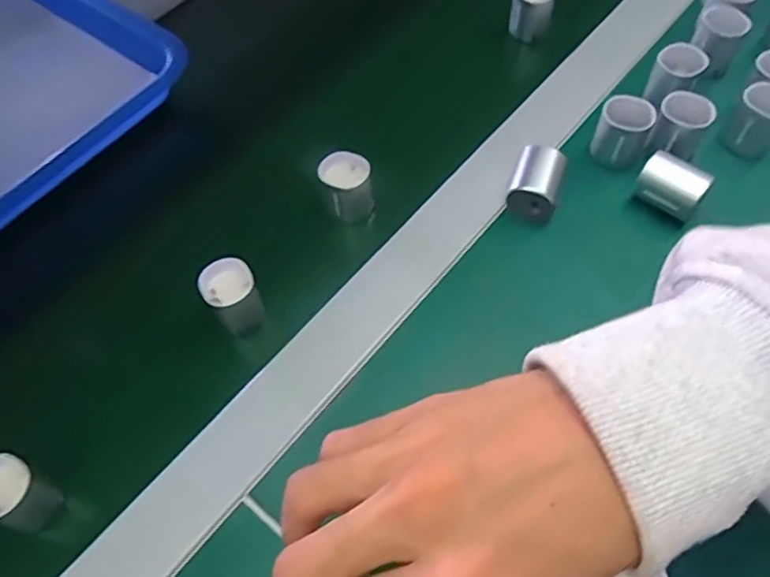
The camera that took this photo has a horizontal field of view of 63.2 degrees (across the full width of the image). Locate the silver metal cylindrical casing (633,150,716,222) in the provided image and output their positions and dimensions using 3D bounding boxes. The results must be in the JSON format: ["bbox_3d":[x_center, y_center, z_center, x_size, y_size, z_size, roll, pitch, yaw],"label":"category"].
[{"bbox_3d":[0.171,-0.061,0.375,0.037,0.025,0.023,35,67,21],"label":"silver metal cylindrical casing"}]

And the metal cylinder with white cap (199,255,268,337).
[{"bbox_3d":[-0.087,0.005,0.362,0.028,0.047,0.024,-33,64,-15],"label":"metal cylinder with white cap"}]

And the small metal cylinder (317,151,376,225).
[{"bbox_3d":[-0.024,-0.064,0.398,0.031,0.034,0.030,-1,60,2],"label":"small metal cylinder"}]

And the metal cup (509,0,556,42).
[{"bbox_3d":[0.113,-0.214,0.479,0.031,0.035,0.031,-1,60,2],"label":"metal cup"}]

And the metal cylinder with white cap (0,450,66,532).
[{"bbox_3d":[-0.182,0.101,0.309,0.026,0.043,0.029,20,63,14],"label":"metal cylinder with white cap"}]

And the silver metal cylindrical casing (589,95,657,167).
[{"bbox_3d":[0.149,-0.100,0.394,0.030,0.032,0.026,29,65,18],"label":"silver metal cylindrical casing"}]

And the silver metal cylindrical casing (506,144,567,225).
[{"bbox_3d":[0.092,-0.064,0.381,0.028,0.023,0.041,16,62,12],"label":"silver metal cylindrical casing"}]

